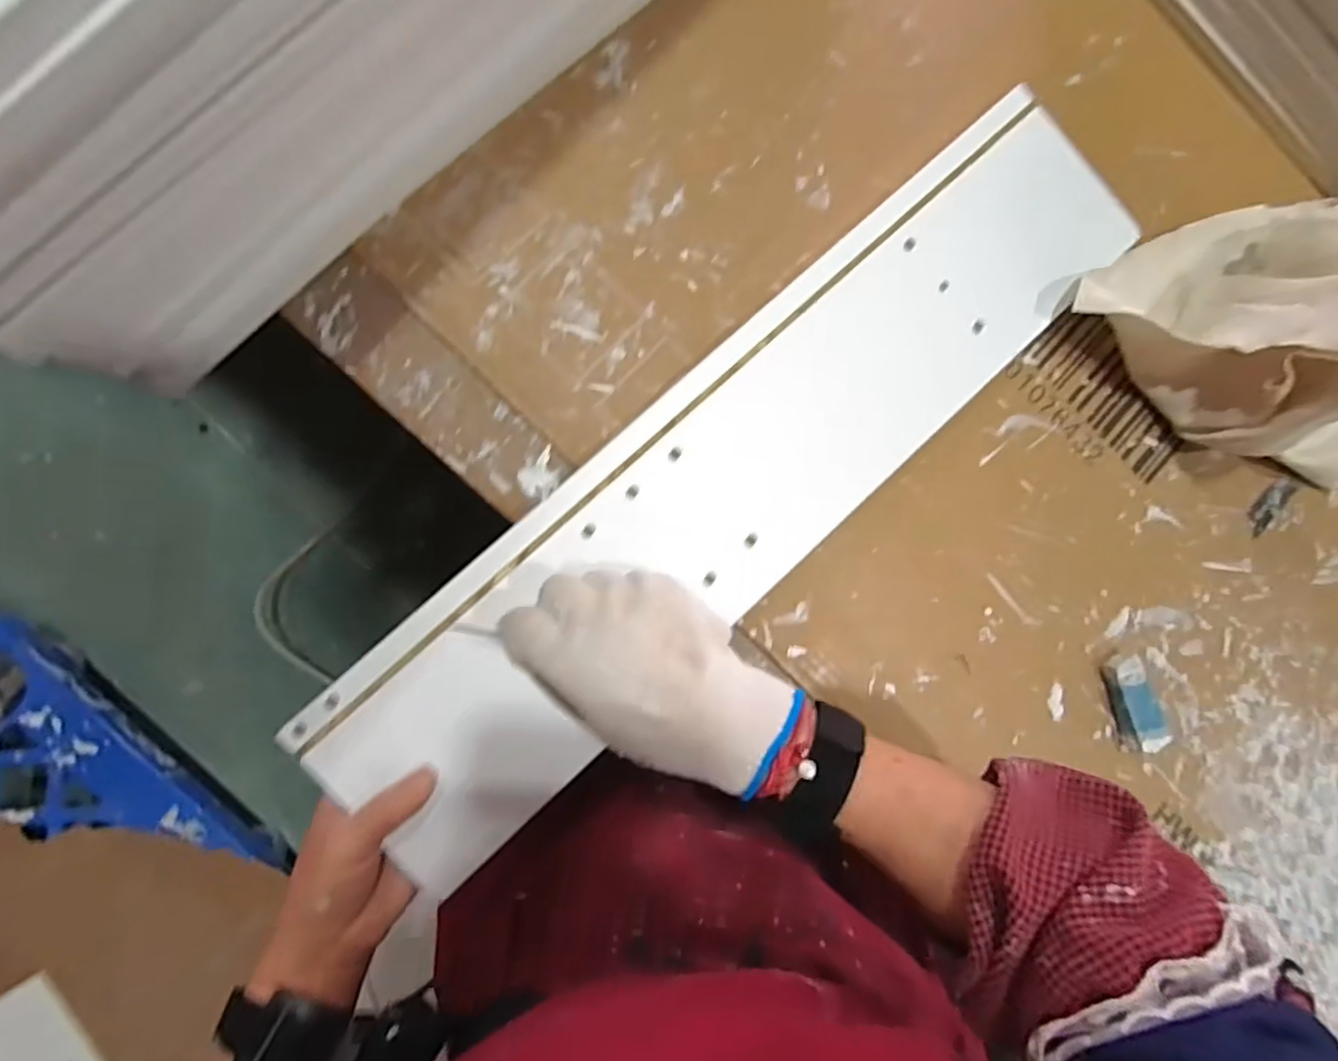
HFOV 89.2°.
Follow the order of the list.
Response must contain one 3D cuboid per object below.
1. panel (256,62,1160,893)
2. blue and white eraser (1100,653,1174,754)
[{"bbox_3d":[0.048,-0.037,0.382,0.545,0.011,0.122,-41,94,-7],"label":"panel"},{"bbox_3d":[0.285,0.106,0.415,0.025,0.020,0.056,-13,90,-8],"label":"blue and white eraser"}]

